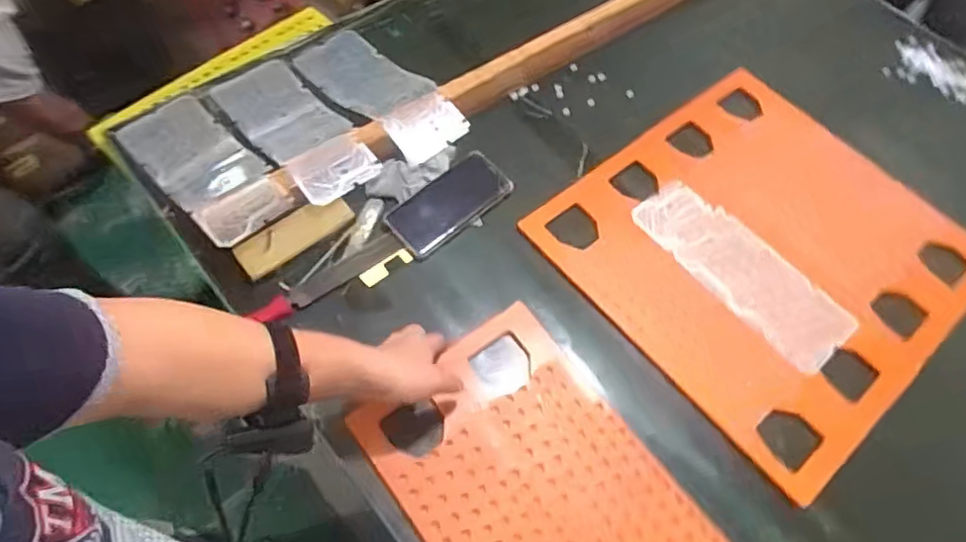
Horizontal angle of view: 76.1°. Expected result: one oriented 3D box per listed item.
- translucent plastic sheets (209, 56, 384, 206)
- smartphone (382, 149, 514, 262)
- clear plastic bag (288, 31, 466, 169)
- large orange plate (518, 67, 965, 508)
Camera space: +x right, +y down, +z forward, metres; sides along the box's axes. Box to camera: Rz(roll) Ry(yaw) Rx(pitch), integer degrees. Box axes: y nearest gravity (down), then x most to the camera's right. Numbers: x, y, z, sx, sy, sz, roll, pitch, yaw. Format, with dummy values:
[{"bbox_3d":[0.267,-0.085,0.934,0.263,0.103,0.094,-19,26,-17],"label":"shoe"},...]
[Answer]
[{"bbox_3d":[-0.247,-0.191,0.801,0.108,0.036,0.268,-35,68,-21],"label":"translucent plastic sheets"},{"bbox_3d":[-0.041,-0.085,0.772,0.160,0.010,0.076,-38,76,-20],"label":"smartphone"},{"bbox_3d":[-0.146,-0.253,0.852,0.277,0.033,0.113,41,65,18],"label":"clear plastic bag"},{"bbox_3d":[0.368,-0.042,0.790,0.487,0.022,0.425,-36,68,-22],"label":"large orange plate"}]

